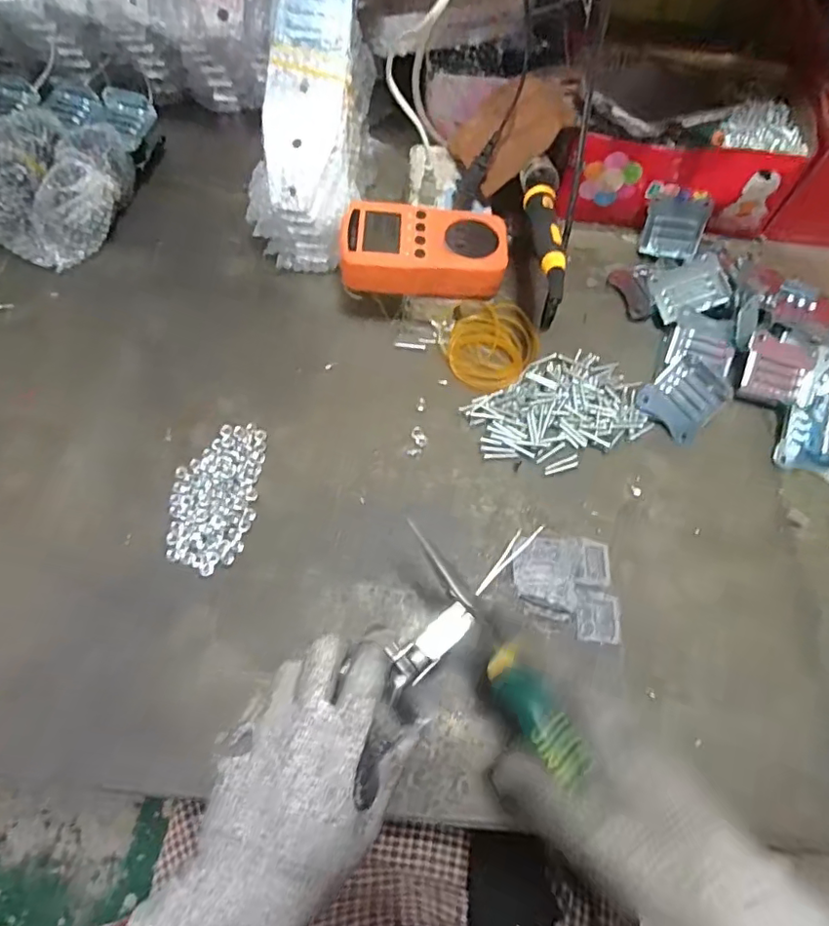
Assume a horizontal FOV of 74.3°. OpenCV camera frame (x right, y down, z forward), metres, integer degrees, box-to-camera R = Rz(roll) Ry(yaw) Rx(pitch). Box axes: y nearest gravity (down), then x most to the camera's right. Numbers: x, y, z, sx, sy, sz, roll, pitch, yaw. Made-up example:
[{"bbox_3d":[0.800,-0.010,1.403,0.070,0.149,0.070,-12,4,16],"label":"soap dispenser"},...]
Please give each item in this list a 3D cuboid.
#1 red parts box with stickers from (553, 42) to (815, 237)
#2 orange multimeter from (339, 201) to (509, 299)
[{"bbox_3d":[0.246,-0.305,0.512,0.210,0.096,0.144,6,66,0],"label":"red parts box with stickers"},{"bbox_3d":[0.008,-0.168,0.431,0.125,0.028,0.065,2,66,-2],"label":"orange multimeter"}]

